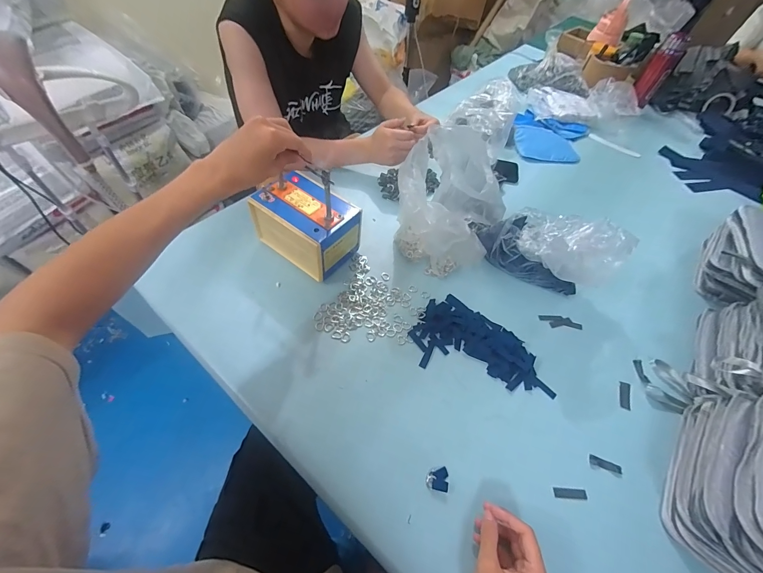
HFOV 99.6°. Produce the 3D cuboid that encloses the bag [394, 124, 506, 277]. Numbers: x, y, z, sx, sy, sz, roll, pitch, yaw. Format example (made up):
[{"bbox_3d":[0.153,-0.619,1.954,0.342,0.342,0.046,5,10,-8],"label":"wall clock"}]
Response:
[{"bbox_3d":[0.134,-0.141,0.637,0.186,0.232,0.196,22,56,9],"label":"bag"}]

